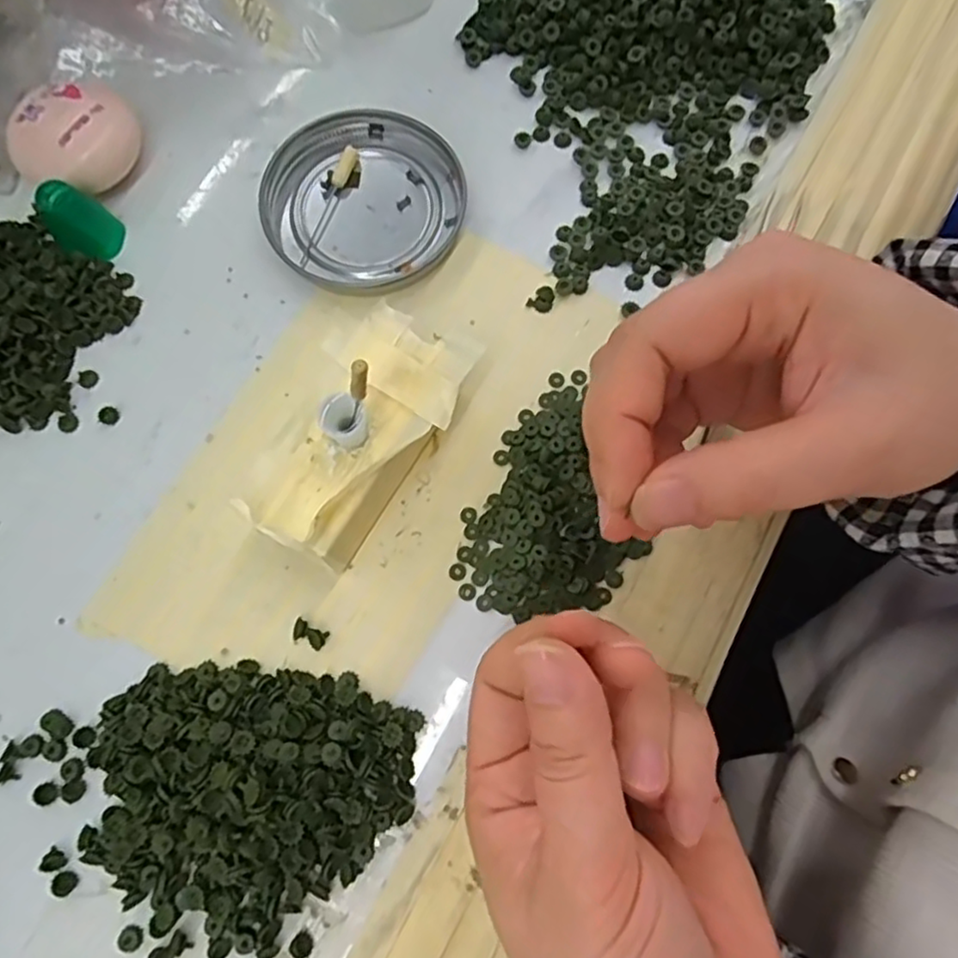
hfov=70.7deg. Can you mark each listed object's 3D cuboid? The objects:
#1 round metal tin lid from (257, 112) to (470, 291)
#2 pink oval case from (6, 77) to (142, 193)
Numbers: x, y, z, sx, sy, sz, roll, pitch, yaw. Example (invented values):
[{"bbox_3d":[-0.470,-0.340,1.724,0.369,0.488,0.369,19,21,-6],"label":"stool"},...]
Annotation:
[{"bbox_3d":[-0.046,-0.112,0.271,0.078,0.009,0.073,0,76,0],"label":"round metal tin lid"},{"bbox_3d":[-0.159,-0.134,0.270,0.047,0.026,0.038,-43,80,-10],"label":"pink oval case"}]

